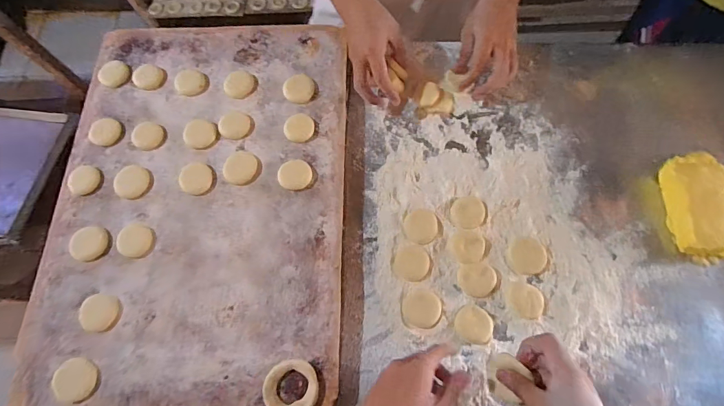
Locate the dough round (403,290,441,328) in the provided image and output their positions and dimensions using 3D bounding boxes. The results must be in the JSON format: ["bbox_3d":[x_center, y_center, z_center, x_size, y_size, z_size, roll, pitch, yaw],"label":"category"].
[{"bbox_3d":[0.083,0.146,0.542,0.051,0.004,0.050,-1,70,3],"label":"dough round"}]

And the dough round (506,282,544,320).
[{"bbox_3d":[0.225,0.134,0.534,0.050,0.016,0.045,10,72,6],"label":"dough round"}]

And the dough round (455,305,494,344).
[{"bbox_3d":[0.152,0.164,0.529,0.050,0.008,0.047,-1,71,2],"label":"dough round"}]

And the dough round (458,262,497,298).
[{"bbox_3d":[0.162,0.107,0.547,0.050,0.008,0.045,-6,70,1],"label":"dough round"}]

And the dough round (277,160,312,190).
[{"bbox_3d":[-0.100,-0.042,0.585,0.050,0.005,0.049,-1,71,2],"label":"dough round"}]

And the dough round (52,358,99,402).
[{"bbox_3d":[-0.363,0.224,0.495,0.048,0.012,0.050,-1,71,2],"label":"dough round"}]

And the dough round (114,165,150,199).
[{"bbox_3d":[-0.349,-0.032,0.592,0.051,0.007,0.052,-1,71,2],"label":"dough round"}]

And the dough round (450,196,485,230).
[{"bbox_3d":[0.156,0.014,0.578,0.047,0.009,0.049,-1,71,2],"label":"dough round"}]

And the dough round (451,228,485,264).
[{"bbox_3d":[0.153,0.061,0.558,0.045,0.009,0.046,10,72,6],"label":"dough round"}]

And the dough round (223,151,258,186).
[{"bbox_3d":[-0.184,-0.054,0.592,0.049,0.005,0.055,8,72,5],"label":"dough round"}]

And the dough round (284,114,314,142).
[{"bbox_3d":[-0.098,-0.118,0.610,0.044,0.008,0.046,-1,71,2],"label":"dough round"}]

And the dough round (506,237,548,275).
[{"bbox_3d":[0.234,0.075,0.553,0.052,0.004,0.050,-1,71,2],"label":"dough round"}]

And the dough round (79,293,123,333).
[{"bbox_3d":[-0.350,0.147,0.522,0.050,0.013,0.049,-1,71,2],"label":"dough round"}]

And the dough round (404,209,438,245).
[{"bbox_3d":[0.087,0.034,0.573,0.048,0.004,0.051,6,72,4],"label":"dough round"}]

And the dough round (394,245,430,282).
[{"bbox_3d":[0.072,0.087,0.561,0.049,0.004,0.050,6,72,4],"label":"dough round"}]

